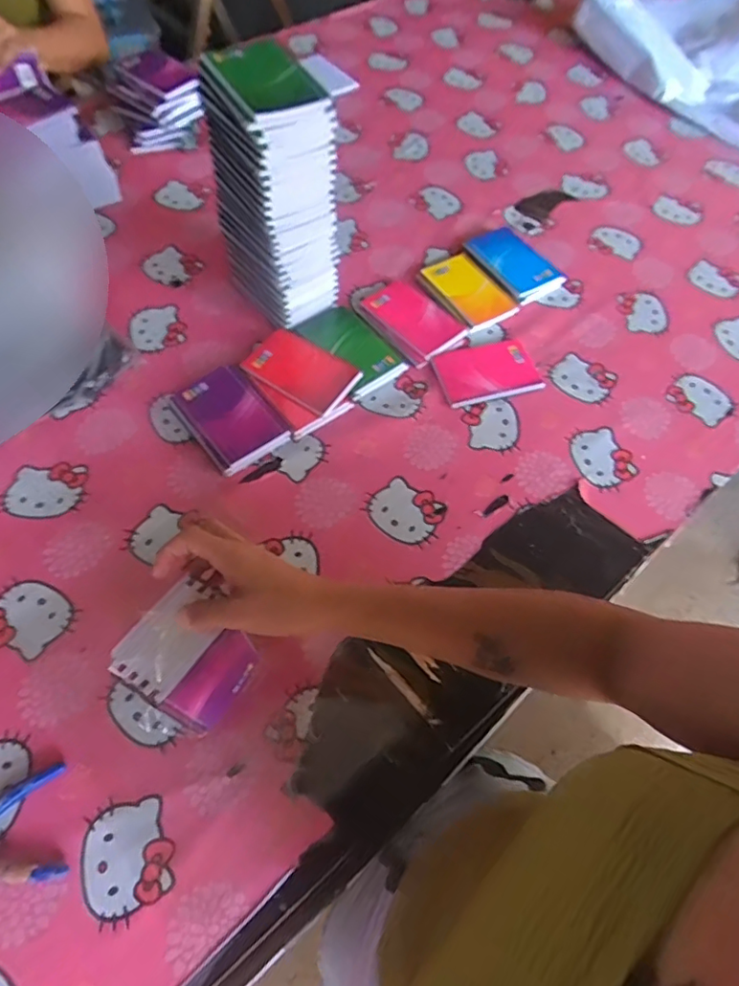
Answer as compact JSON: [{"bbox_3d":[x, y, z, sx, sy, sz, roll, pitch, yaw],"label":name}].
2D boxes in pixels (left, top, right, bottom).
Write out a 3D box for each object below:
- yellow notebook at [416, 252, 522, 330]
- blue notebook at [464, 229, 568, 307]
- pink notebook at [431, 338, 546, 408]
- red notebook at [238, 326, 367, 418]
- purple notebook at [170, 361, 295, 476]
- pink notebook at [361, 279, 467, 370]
[{"bbox_3d":[0.139,-0.288,0.811,0.094,0.022,0.136,-30,65,-18],"label":"yellow notebook"},{"bbox_3d":[0.215,-0.338,0.830,0.088,0.011,0.130,-33,73,-17],"label":"blue notebook"},{"bbox_3d":[0.151,-0.164,0.741,0.132,0.015,0.095,-13,61,-10],"label":"pink notebook"},{"bbox_3d":[-0.085,-0.155,0.706,0.135,0.009,0.082,33,72,15],"label":"red notebook"},{"bbox_3d":[-0.164,-0.089,0.675,0.096,0.028,0.144,-35,67,-20],"label":"purple notebook"},{"bbox_3d":[0.059,-0.239,0.777,0.093,0.020,0.130,-35,67,-20],"label":"pink notebook"}]

